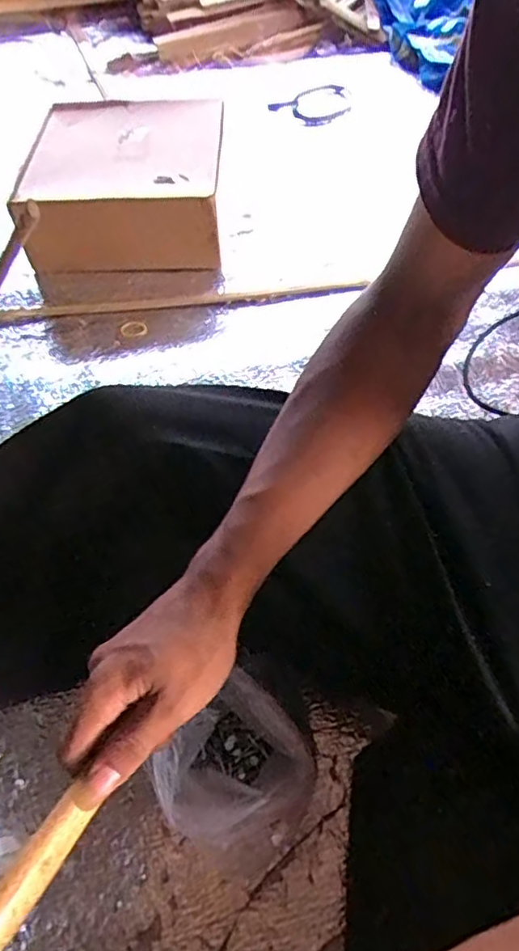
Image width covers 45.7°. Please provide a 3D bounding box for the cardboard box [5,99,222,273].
[{"bbox_3d":[-0.177,-0.391,0.845,0.235,0.135,0.243,-2,51,1],"label":"cardboard box"}]

